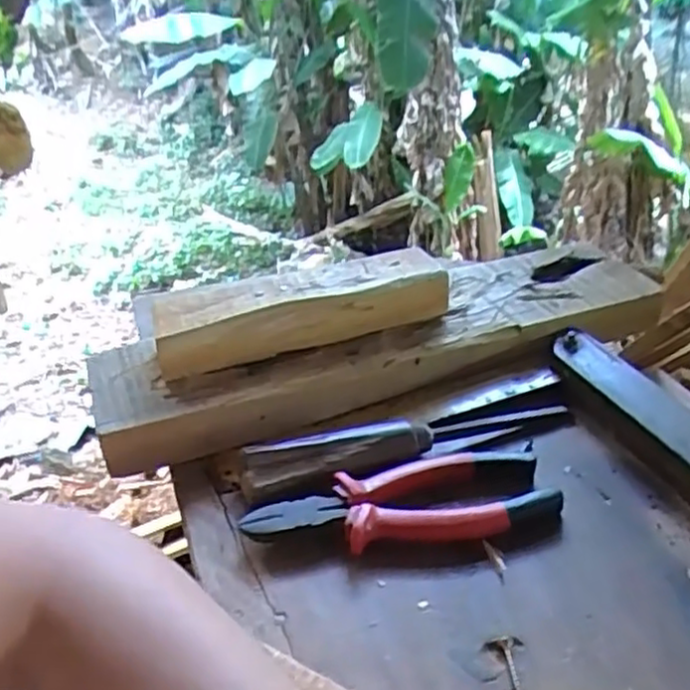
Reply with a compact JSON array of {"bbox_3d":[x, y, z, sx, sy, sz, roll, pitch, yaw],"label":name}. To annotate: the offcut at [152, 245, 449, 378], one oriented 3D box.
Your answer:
[{"bbox_3d":[-0.032,-0.029,0.525,0.220,0.045,0.053,-14,37,-18],"label":"offcut"}]

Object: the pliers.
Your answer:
[{"bbox_3d":[0.034,0.093,0.433,0.184,0.019,0.068,-7,33,-7],"label":"pliers"}]

